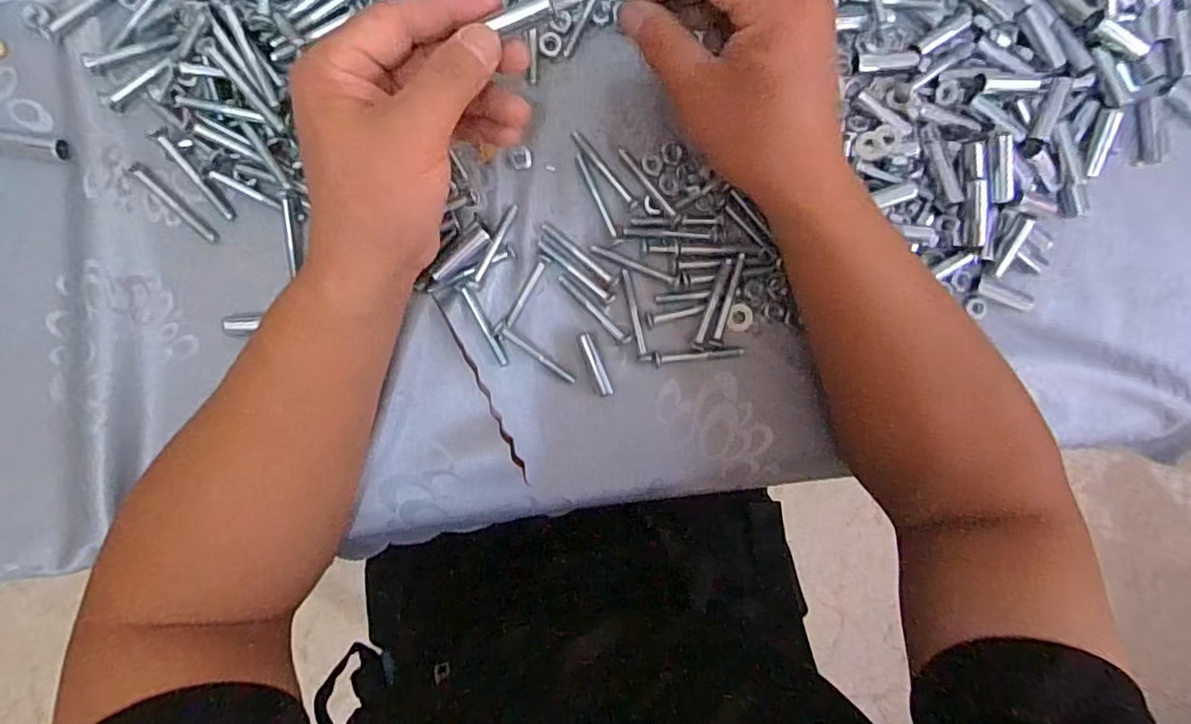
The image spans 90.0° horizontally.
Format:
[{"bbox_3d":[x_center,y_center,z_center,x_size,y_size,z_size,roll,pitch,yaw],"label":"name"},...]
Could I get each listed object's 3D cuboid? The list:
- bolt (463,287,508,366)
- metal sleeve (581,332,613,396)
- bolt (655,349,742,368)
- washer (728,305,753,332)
[{"bbox_3d":[-0.064,-0.021,0.348,0.006,0.006,0.049,-26,96,-2],"label":"bolt"},{"bbox_3d":[0.000,0.001,0.355,0.008,0.009,0.038,-21,96,-3],"label":"metal sleeve"},{"bbox_3d":[0.063,-0.003,0.359,0.056,0.008,0.008,-4,95,-4],"label":"bolt"},{"bbox_3d":[0.089,-0.027,0.361,0.014,0.004,0.017,15,93,-5],"label":"washer"}]

